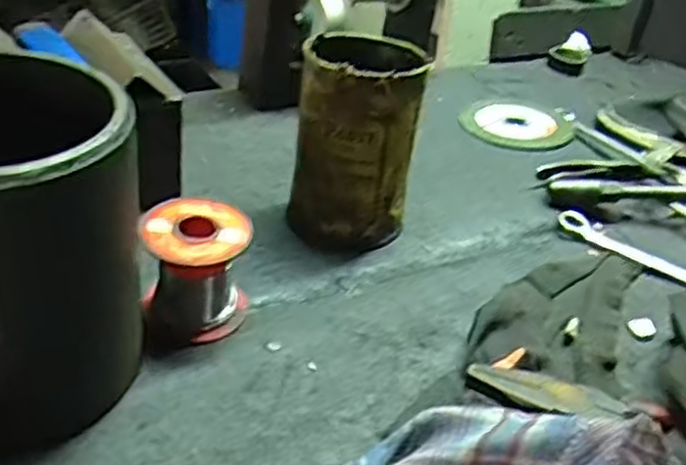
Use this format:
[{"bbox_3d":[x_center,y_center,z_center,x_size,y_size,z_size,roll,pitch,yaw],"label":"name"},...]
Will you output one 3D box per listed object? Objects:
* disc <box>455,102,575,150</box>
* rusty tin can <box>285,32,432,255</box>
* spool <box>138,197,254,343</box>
[{"bbox_3d":[0.151,-0.097,0.655,0.087,0.006,0.087,5,32,-3],"label":"disc"},{"bbox_3d":[0.009,-0.055,0.457,0.071,0.116,0.074,13,33,9],"label":"rusty tin can"},{"bbox_3d":[-0.075,0.021,0.380,0.052,0.057,0.052,-1,33,-12],"label":"spool"}]

